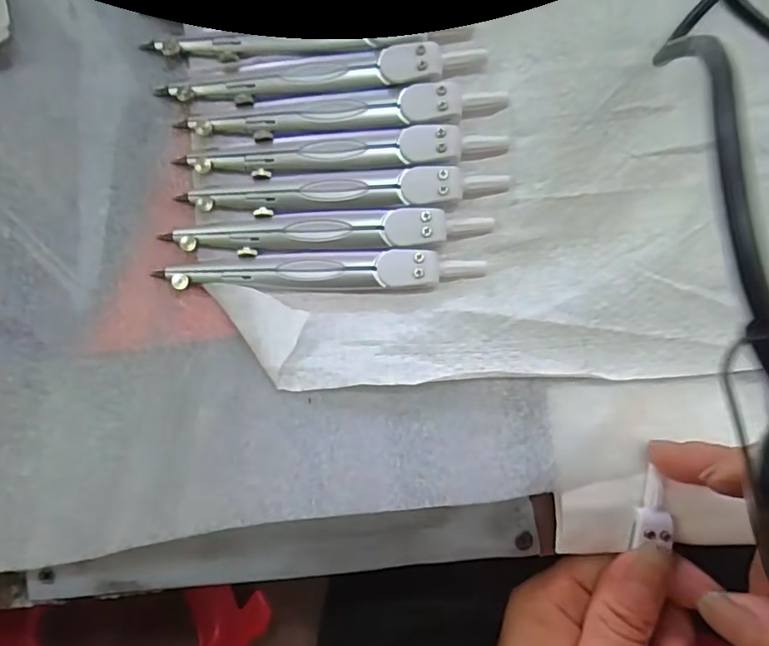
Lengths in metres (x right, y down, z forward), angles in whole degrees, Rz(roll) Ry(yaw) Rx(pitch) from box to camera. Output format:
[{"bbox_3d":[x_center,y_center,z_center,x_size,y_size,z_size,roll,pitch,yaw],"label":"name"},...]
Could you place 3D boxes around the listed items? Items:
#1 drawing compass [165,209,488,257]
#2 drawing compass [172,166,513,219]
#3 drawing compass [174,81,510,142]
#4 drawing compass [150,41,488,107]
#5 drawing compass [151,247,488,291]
[{"bbox_3d":[-0.022,-0.036,0.216,0.124,0.006,0.015,-2,90,1],"label":"drawing compass"},{"bbox_3d":[-0.016,-0.052,0.217,0.126,0.005,0.015,-3,90,1],"label":"drawing compass"},{"bbox_3d":[-0.015,-0.083,0.217,0.125,0.005,0.015,-4,90,1],"label":"drawing compass"},{"bbox_3d":[-0.025,-0.098,0.217,0.127,0.006,0.015,-6,90,1],"label":"drawing compass"},{"bbox_3d":[-0.024,-0.021,0.216,0.123,0.006,0.015,-1,90,1],"label":"drawing compass"}]

